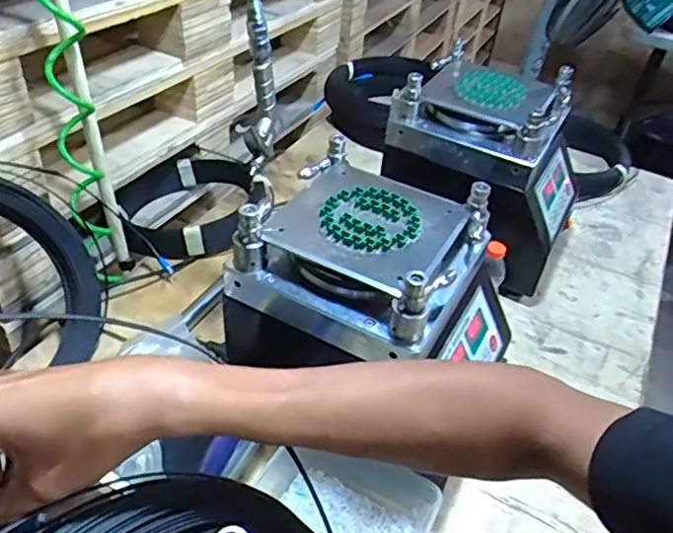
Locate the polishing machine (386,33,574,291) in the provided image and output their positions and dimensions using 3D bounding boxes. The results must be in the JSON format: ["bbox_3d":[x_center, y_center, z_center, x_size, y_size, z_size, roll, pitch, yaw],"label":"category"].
[{"bbox_3d":[0.239,-0.153,0.946,0.279,0.272,0.214,25,44,19],"label":"polishing machine"}]

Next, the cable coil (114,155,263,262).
[{"bbox_3d":[-0.255,-0.112,1.025,0.232,0.063,0.272,18,42,12],"label":"cable coil"}]

